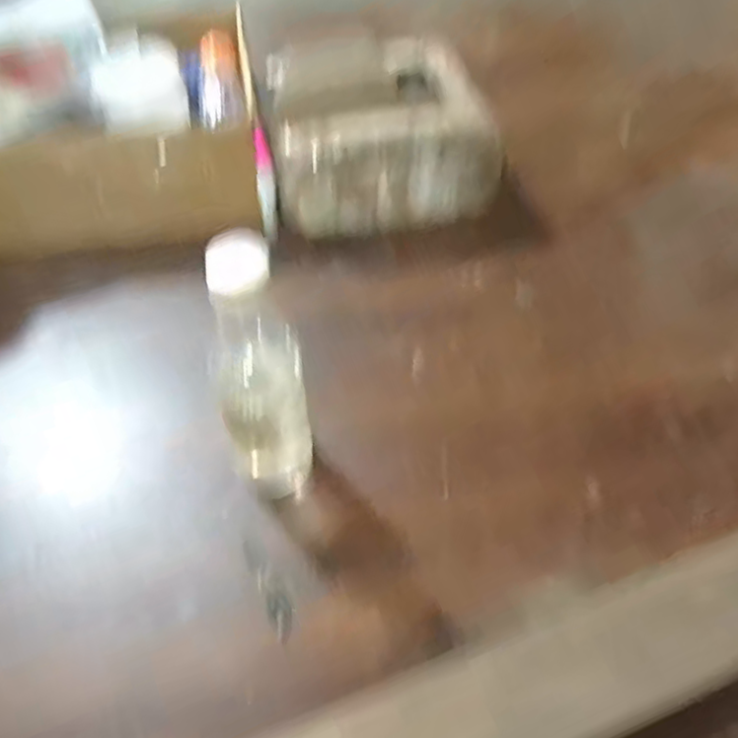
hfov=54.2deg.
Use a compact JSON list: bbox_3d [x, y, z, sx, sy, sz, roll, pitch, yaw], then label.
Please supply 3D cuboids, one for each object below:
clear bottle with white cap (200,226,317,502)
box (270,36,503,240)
[{"bbox_3d":[-0.077,0.005,0.511,0.060,0.210,0.073,-10,52,-8],"label":"clear bottle with white cap"},{"bbox_3d":[0.011,-0.252,0.777,0.232,0.133,0.168,-12,52,-9],"label":"box"}]

